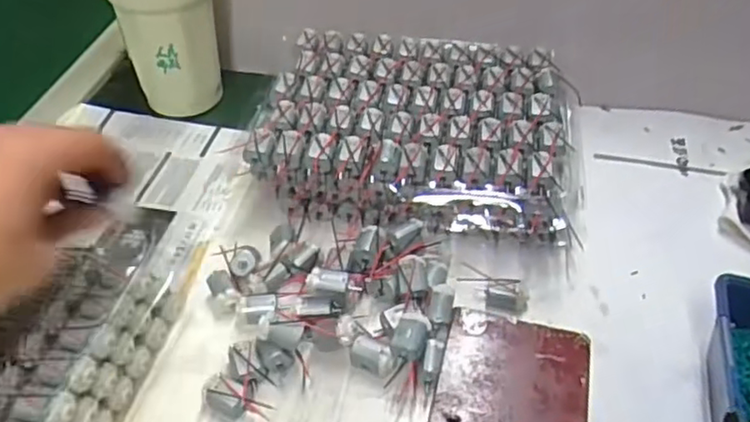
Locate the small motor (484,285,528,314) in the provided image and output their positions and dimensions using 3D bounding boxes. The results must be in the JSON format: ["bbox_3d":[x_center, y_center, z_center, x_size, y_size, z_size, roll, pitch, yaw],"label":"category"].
[{"bbox_3d":[0.089,0.061,0.444,0.028,0.014,0.014,1,45,2],"label":"small motor"}]

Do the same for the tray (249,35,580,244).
[{"bbox_3d":[0.032,-0.063,0.527,0.238,0.068,0.189,8,46,9],"label":"tray"}]

